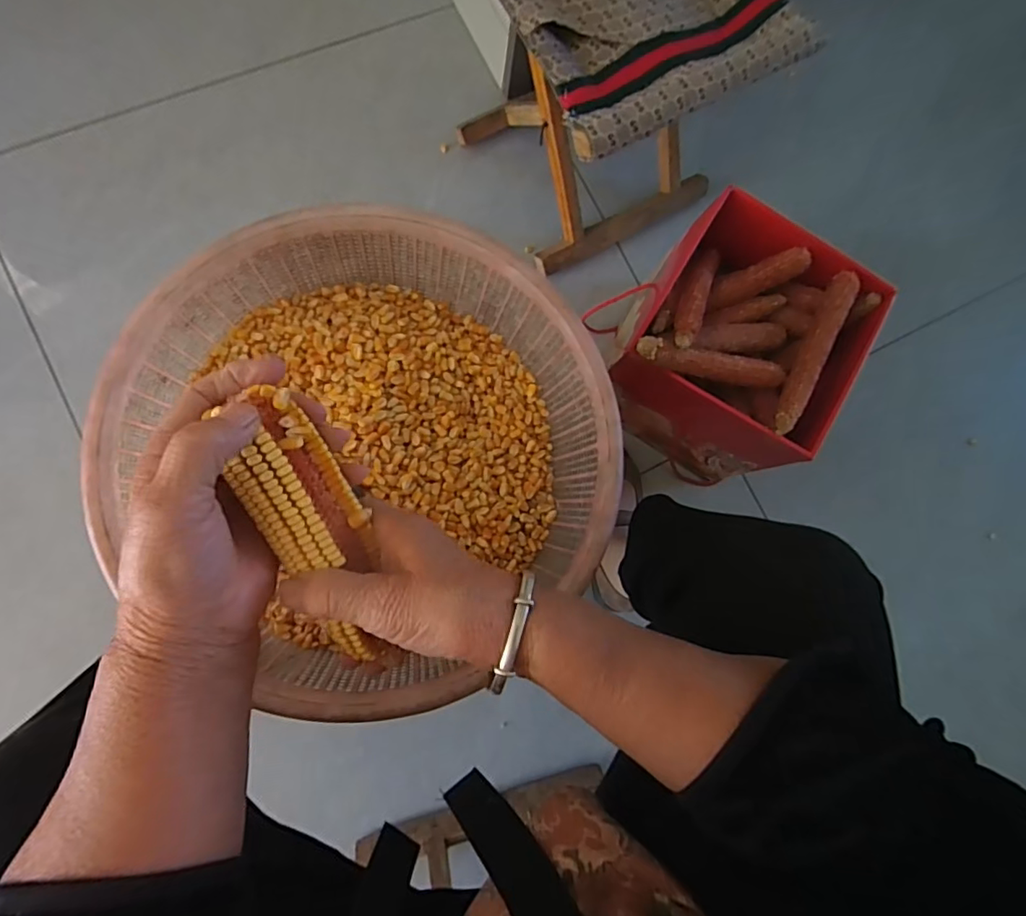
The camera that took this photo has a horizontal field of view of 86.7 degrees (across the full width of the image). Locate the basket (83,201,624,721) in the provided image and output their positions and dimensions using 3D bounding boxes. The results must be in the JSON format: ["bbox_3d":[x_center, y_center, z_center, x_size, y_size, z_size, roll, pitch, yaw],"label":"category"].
[{"bbox_3d":[-0.095,-0.018,0.427,0.316,0.094,0.335,1,83,-7],"label":"basket"}]

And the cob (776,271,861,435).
[{"bbox_3d":[0.332,-0.116,0.594,0.027,0.022,0.203,28,80,-3],"label":"cob"}]

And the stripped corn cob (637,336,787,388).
[{"bbox_3d":[0.209,-0.099,0.571,0.173,0.024,0.032,7,82,-20],"label":"stripped corn cob"}]

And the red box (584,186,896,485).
[{"bbox_3d":[0.260,-0.131,0.686,0.227,0.256,0.234,30,80,-2],"label":"red box"}]

